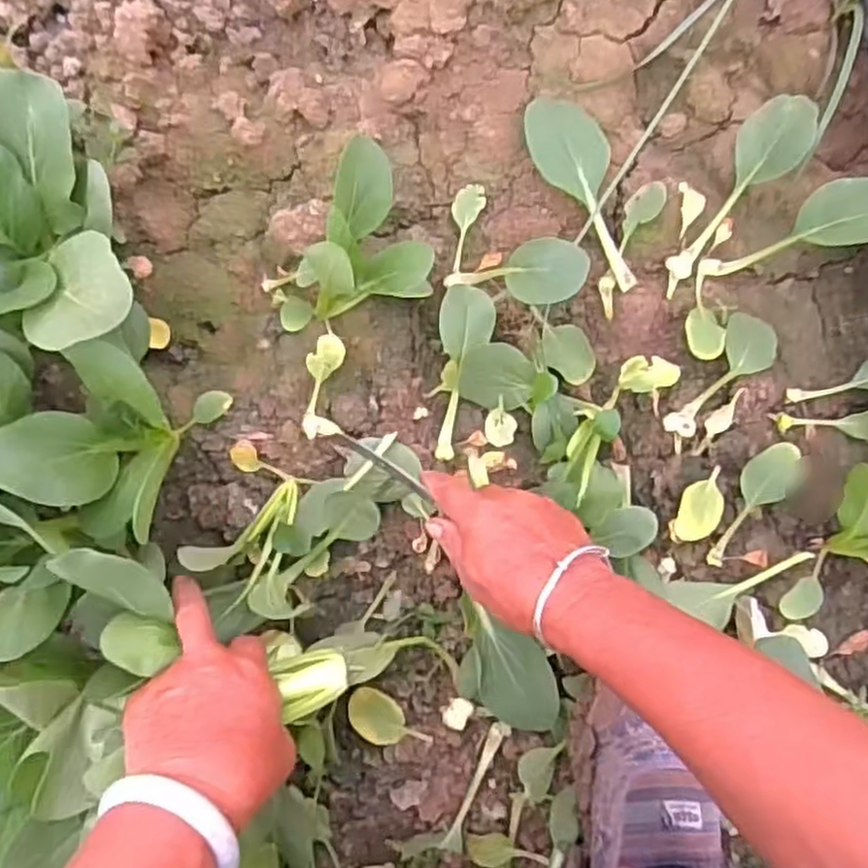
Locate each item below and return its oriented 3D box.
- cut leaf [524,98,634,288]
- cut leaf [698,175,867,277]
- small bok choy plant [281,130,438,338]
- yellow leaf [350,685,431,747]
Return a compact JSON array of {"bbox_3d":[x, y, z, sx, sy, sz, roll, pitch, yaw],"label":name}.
[{"bbox_3d":[0.117,-0.180,0.538,0.048,0.015,0.147,-34,88,2],"label":"cut leaf"},{"bbox_3d":[0.251,-0.138,0.496,0.028,0.140,0.052,-8,87,-44],"label":"cut leaf"},{"bbox_3d":[-0.055,-0.118,0.492,0.099,0.093,0.127,35,91,3],"label":"small bok choy plant"},{"bbox_3d":[-0.034,0.208,0.525,0.062,0.005,0.032,41,92,3],"label":"yellow leaf"}]

